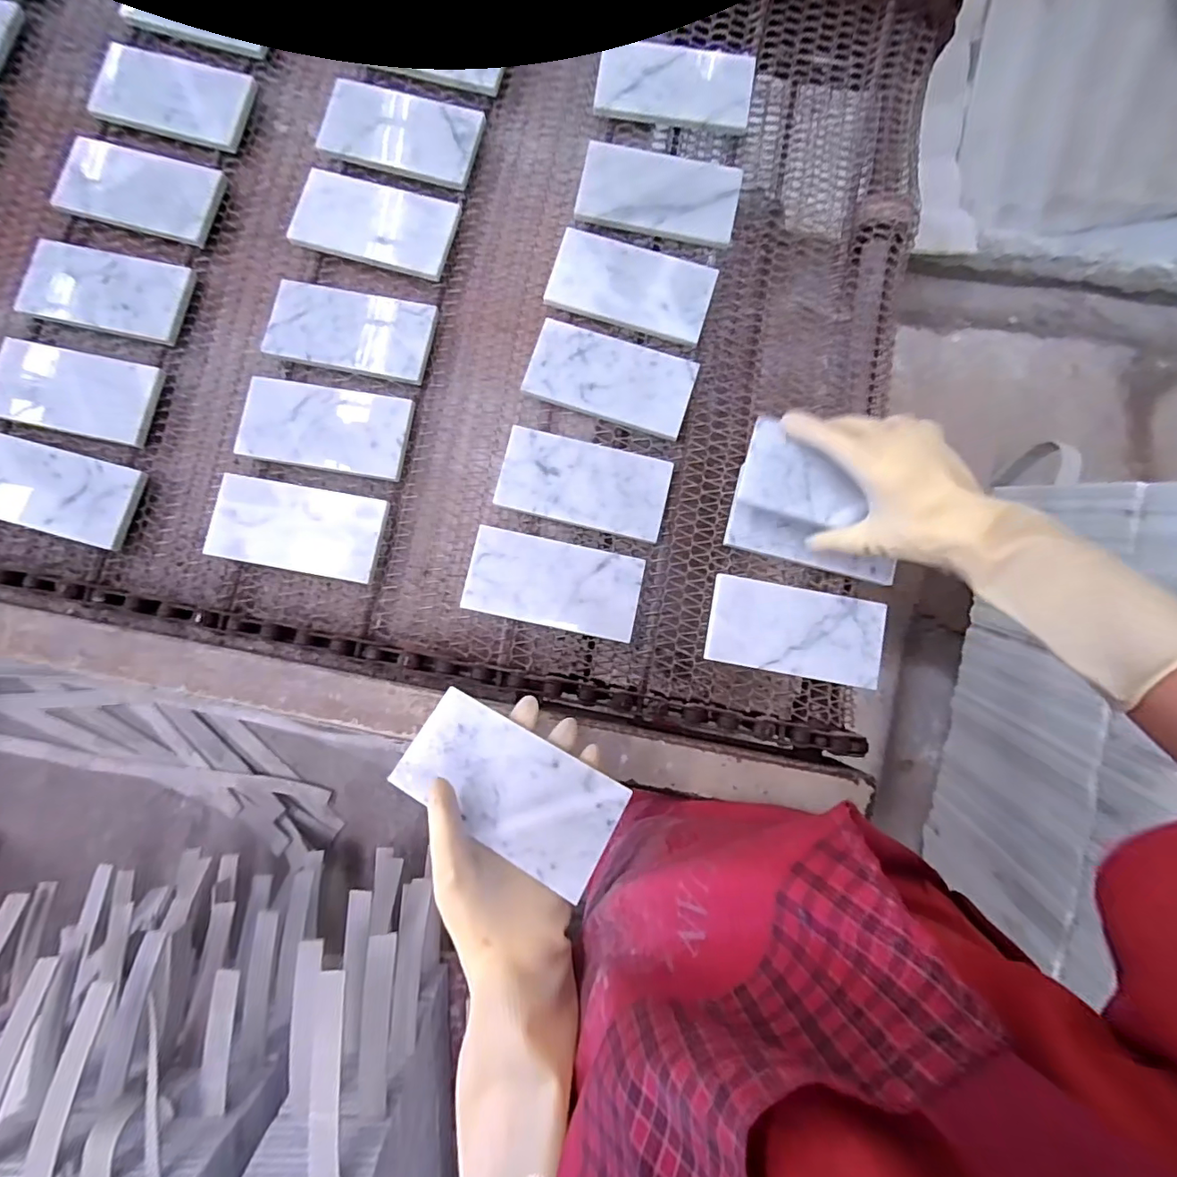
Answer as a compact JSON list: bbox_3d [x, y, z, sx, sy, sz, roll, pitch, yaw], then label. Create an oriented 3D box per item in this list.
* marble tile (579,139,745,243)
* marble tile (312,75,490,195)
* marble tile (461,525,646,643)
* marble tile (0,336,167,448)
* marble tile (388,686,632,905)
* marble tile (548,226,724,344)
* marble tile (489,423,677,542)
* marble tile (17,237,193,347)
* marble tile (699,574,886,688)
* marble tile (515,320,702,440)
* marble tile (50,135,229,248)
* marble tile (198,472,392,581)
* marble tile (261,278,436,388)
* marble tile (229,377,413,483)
[{"bbox_3d":[0.071,-0.397,0.536,0.157,0.017,0.083,13,84,4],"label":"marble tile"},{"bbox_3d":[-0.189,-0.457,0.534,0.158,0.007,0.080,18,90,5],"label":"marble tile"},{"bbox_3d":[-0.030,-0.005,0.478,0.152,0.004,0.076,12,77,-1],"label":"marble tile"},{"bbox_3d":[-0.503,-0.192,0.517,0.171,0.010,0.081,13,84,4],"label":"marble tile"},{"bbox_3d":[-0.054,0.136,0.370,0.151,0.006,0.074,25,67,15],"label":"marble tile"},{"bbox_3d":[0.043,-0.297,0.525,0.153,0.016,0.080,16,84,5],"label":"marble tile"},{"bbox_3d":[-0.003,-0.097,0.502,0.154,0.019,0.078,13,84,4],"label":"marble tile"},{"bbox_3d":[-0.477,-0.292,0.523,0.172,0.011,0.076,14,95,7],"label":"marble tile"},{"bbox_3d":[0.187,0.038,0.476,0.153,0.012,0.077,10,84,4],"label":"marble tile"},{"bbox_3d":[0.022,-0.203,0.513,0.154,0.016,0.080,19,84,5],"label":"marble tile"},{"bbox_3d":[-0.456,-0.401,0.536,0.159,0.018,0.078,15,96,1],"label":"marble tile"},{"bbox_3d":[-0.269,-0.055,0.488,0.158,0.010,0.077,10,87,7],"label":"marble tile"},{"bbox_3d":[-0.230,-0.248,0.513,0.159,0.008,0.081,12,80,5],"label":"marble tile"},{"bbox_3d":[-0.249,-0.151,0.501,0.159,0.008,0.079,9,85,6],"label":"marble tile"}]

